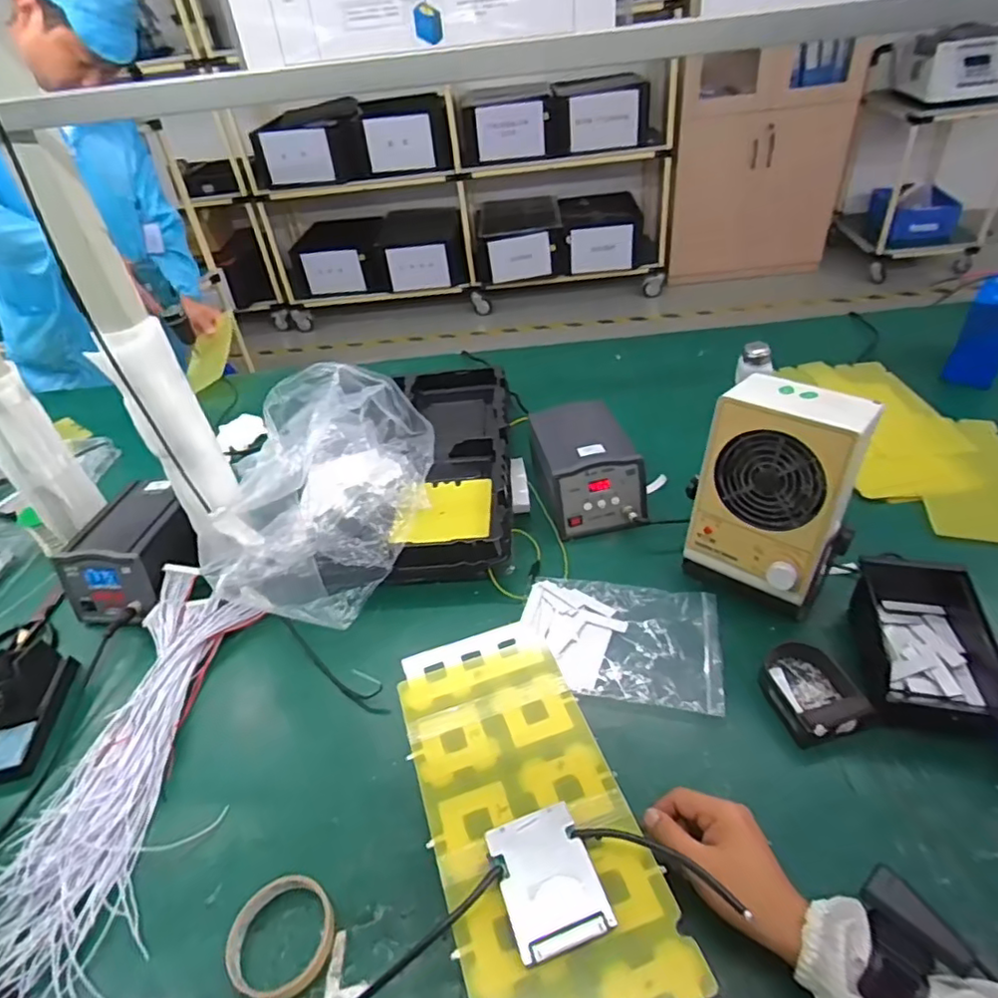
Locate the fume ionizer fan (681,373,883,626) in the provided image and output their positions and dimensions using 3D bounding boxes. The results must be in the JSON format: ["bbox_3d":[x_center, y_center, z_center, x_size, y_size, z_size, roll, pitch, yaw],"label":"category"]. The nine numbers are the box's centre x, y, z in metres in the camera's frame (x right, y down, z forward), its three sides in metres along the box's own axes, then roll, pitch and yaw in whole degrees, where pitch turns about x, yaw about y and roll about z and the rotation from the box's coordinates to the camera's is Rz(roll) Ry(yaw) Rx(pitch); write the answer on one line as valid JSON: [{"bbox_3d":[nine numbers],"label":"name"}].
[{"bbox_3d":[0.312,0.001,0.693,0.152,0.242,0.111,29,52,35],"label":"fume ionizer fan"}]

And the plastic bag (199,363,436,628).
[{"bbox_3d":[-0.237,-0.028,0.758,0.228,0.226,0.297,9,43,19],"label":"plastic bag"}]

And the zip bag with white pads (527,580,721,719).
[{"bbox_3d":[0.142,0.165,0.724,0.229,0.016,0.168,6,42,15],"label":"zip bag with white pads"}]

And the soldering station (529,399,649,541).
[{"bbox_3d":[0.127,-0.042,0.900,0.130,0.118,0.197,-12,40,-6],"label":"soldering station"}]

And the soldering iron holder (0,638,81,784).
[{"bbox_3d":[-0.553,0.228,0.687,0.082,0.062,0.164,-13,40,-7],"label":"soldering iron holder"}]

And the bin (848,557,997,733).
[{"bbox_3d":[0.449,0.142,0.650,0.122,0.064,0.201,8,42,18],"label":"bin"}]

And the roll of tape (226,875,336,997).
[{"bbox_3d":[-0.181,0.364,0.504,0.085,0.020,0.082,-4,40,3],"label":"roll of tape"}]

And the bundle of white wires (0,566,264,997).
[{"bbox_3d":[-0.376,0.277,0.625,0.195,0.037,0.493,0,41,8],"label":"bundle of white wires"}]

